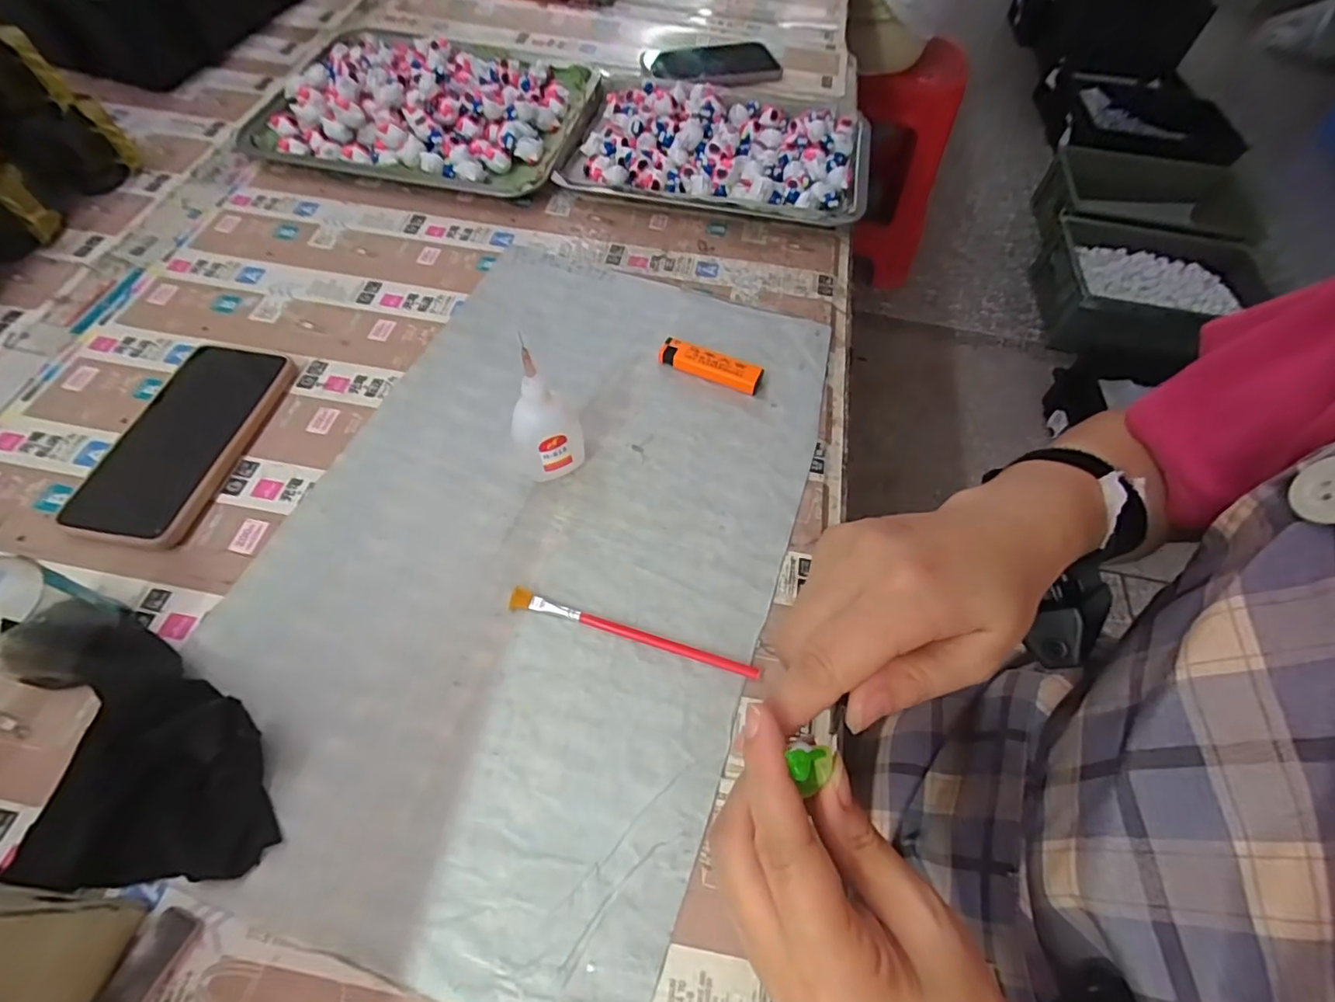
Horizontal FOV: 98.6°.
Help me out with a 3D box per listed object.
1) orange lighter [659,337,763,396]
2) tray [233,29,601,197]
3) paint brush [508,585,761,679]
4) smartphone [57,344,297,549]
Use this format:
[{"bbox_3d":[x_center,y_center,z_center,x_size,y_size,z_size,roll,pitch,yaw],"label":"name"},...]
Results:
[{"bbox_3d":[0.032,-0.106,0.447,0.080,0.016,0.020,23,60,11],"label":"orange lighter"},{"bbox_3d":[-0.252,-0.421,0.604,0.327,0.056,0.254,12,58,5],"label":"tray"},{"bbox_3d":[-0.021,0.077,0.334,0.150,0.007,0.011,16,59,7],"label":"paint brush"},{"bbox_3d":[-0.336,-0.044,0.398,0.087,0.015,0.161,11,58,4],"label":"smartphone"}]

